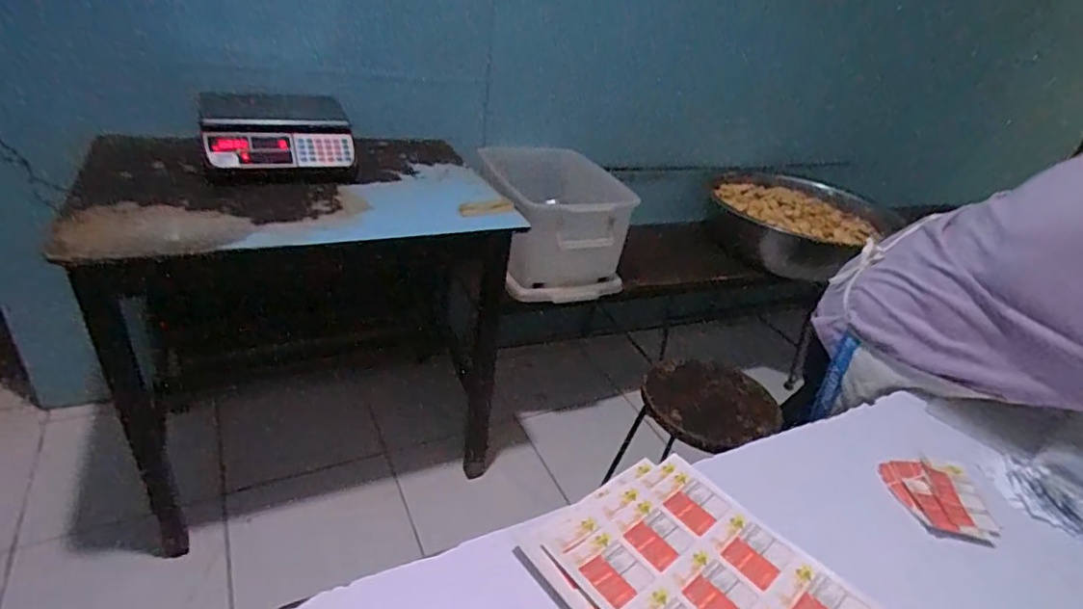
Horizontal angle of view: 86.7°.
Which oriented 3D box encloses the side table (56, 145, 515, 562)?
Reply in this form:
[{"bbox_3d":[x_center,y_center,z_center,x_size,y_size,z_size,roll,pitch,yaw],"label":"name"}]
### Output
[{"bbox_3d":[-0.530,0.008,1.368,0.842,0.688,0.563,-10,35,-28],"label":"side table"}]

